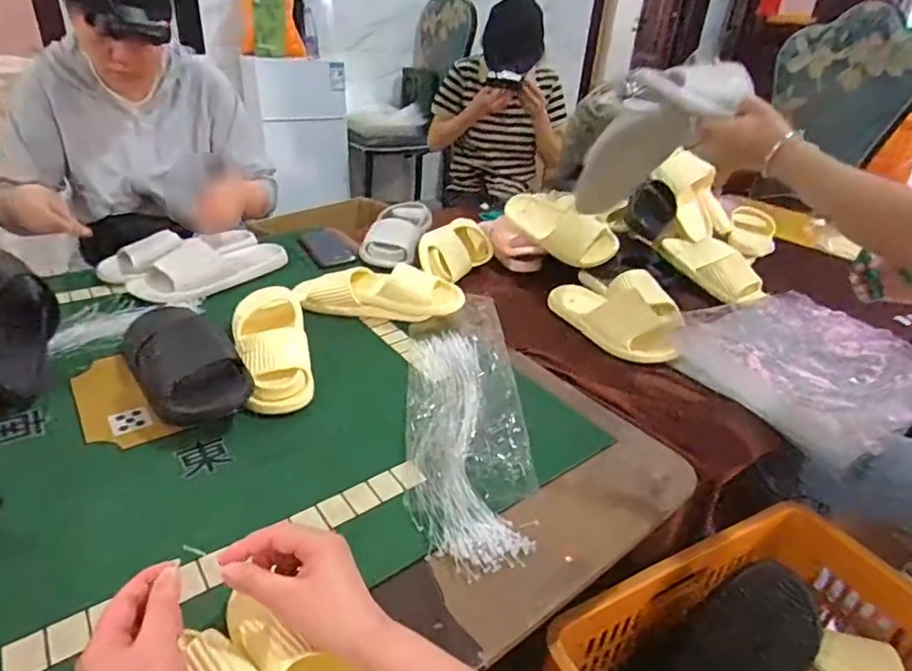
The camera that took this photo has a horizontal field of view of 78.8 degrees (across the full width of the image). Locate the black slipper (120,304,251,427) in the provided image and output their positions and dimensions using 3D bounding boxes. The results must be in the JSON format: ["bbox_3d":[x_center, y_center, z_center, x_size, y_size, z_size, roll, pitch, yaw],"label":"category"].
[{"bbox_3d":[-0.392,0.013,0.765,0.110,0.103,0.303,-21,39,-36],"label":"black slipper"}]

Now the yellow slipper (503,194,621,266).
[{"bbox_3d":[0.202,-0.217,1.118,0.062,0.088,0.251,-20,39,-36],"label":"yellow slipper"}]

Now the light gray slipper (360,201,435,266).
[{"bbox_3d":[-0.128,-0.229,1.212,0.124,0.073,0.225,9,31,6],"label":"light gray slipper"}]

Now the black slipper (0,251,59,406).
[{"bbox_3d":[-0.615,-0.015,0.764,0.082,0.091,0.235,-9,57,-23],"label":"black slipper"}]

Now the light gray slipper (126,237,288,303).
[{"bbox_3d":[-0.453,-0.142,1.026,0.132,0.070,0.254,19,33,23],"label":"light gray slipper"}]

